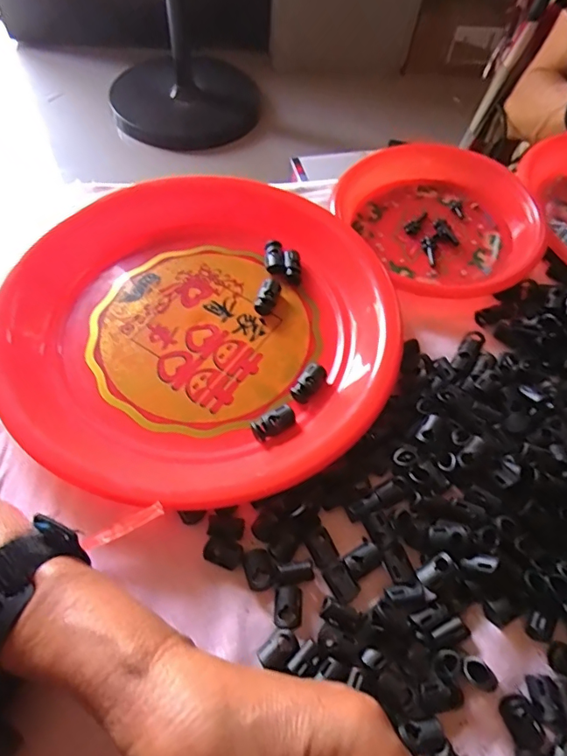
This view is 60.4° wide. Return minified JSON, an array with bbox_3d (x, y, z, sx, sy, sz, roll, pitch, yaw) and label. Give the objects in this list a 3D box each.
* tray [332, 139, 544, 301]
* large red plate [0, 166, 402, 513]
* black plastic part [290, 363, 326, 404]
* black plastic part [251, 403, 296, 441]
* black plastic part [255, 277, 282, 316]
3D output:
[{"bbox_3d":[0.120,-0.132,0.396,0.148,0.035,0.149,1,58,-2],"label":"tray"},{"bbox_3d":[-0.052,-0.042,0.330,0.243,0.027,0.261,1,58,-2],"label":"large red plate"},{"bbox_3d":[0.017,0.004,0.315,0.014,0.011,0.028,35,63,18],"label":"black plastic part"},{"bbox_3d":[-0.006,0.028,0.301,0.027,0.008,0.013,-25,63,-17],"label":"black plastic part"},{"bbox_3d":[-0.011,-0.058,0.347,0.013,0.012,0.029,16,58,7],"label":"black plastic part"}]

